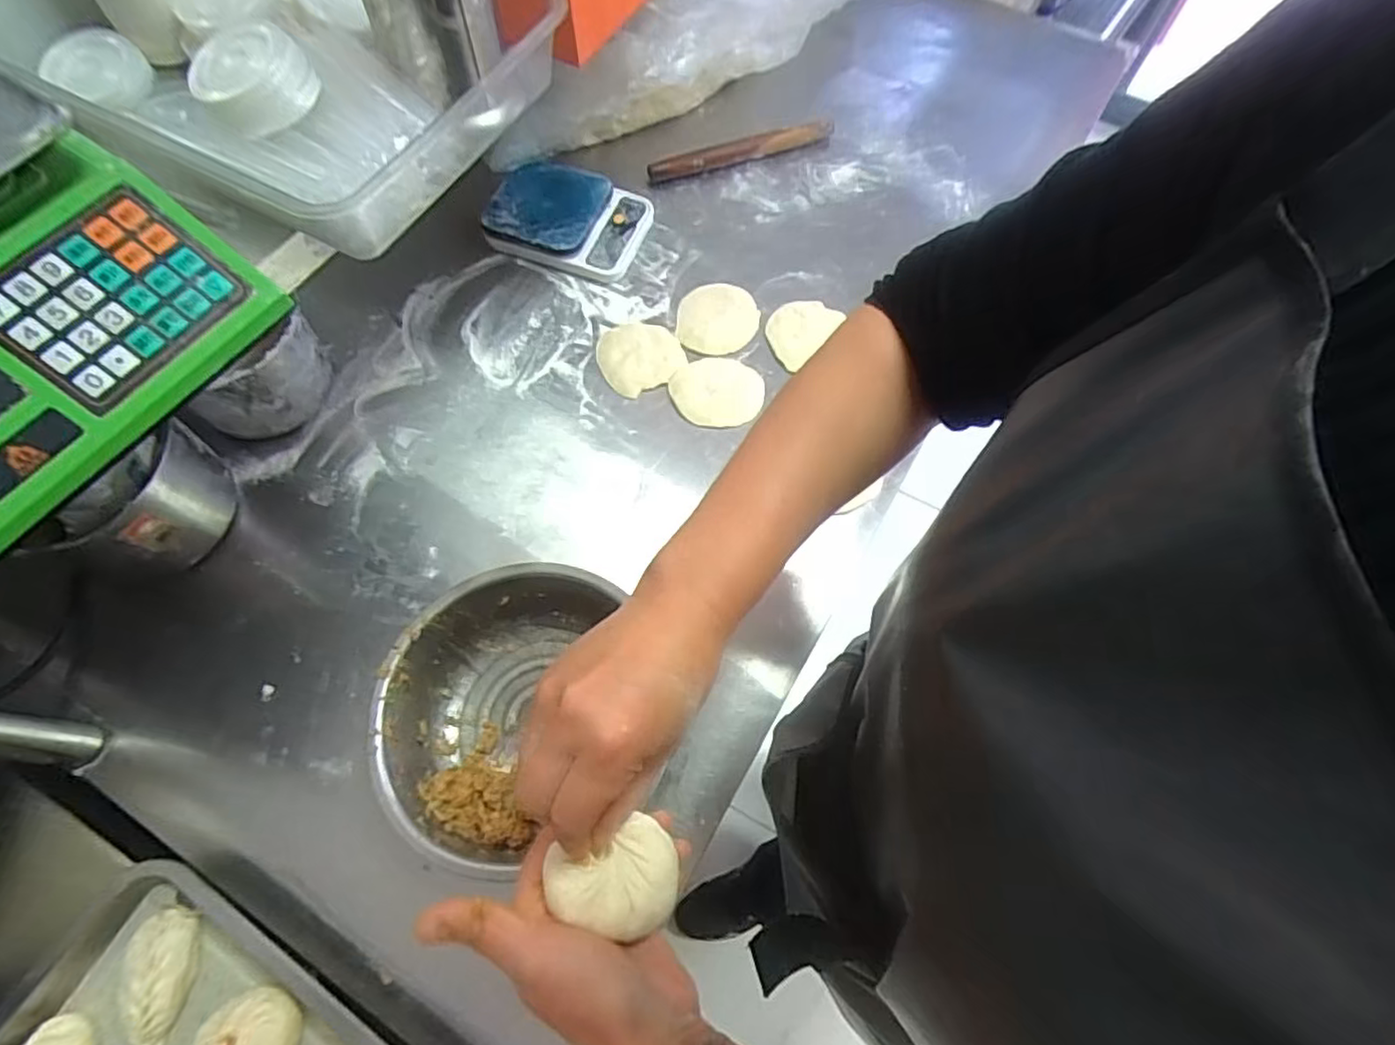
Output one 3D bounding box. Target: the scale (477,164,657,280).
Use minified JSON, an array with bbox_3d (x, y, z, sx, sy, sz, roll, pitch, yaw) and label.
[{"bbox_3d":[-0.157,-0.371,0.826,0.183,0.046,0.134,17,67,7],"label":"scale"}]

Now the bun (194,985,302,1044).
[{"bbox_3d":[-0.319,0.373,0.488,0.062,0.041,0.062,0,66,-1],"label":"bun"}]

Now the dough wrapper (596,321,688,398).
[{"bbox_3d":[-0.066,-0.193,0.768,0.094,0.012,0.094,-21,68,-10],"label":"dough wrapper"}]

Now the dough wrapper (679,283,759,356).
[{"bbox_3d":[0.025,-0.239,0.786,0.084,0.012,0.101,29,68,12],"label":"dough wrapper"}]

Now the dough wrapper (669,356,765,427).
[{"bbox_3d":[0.021,-0.148,0.744,0.101,0.006,0.088,4,66,1],"label":"dough wrapper"}]

